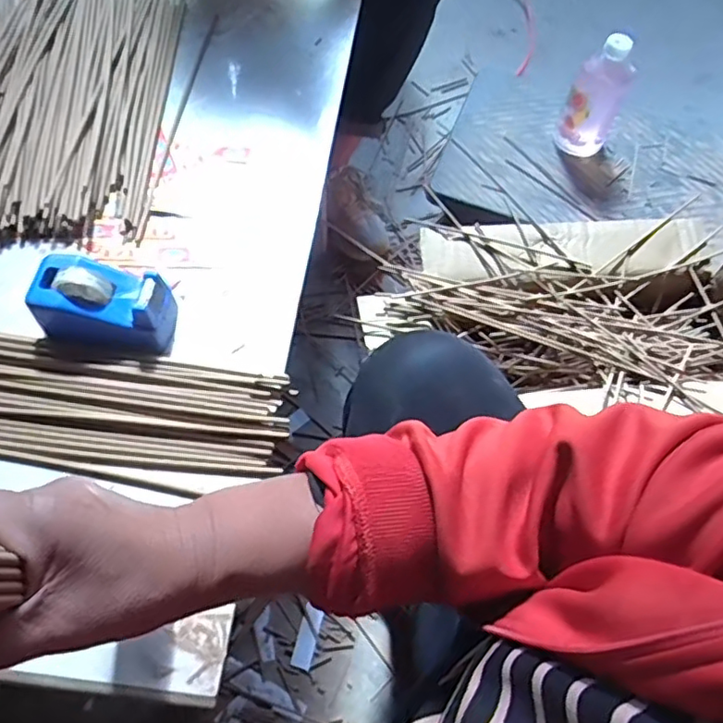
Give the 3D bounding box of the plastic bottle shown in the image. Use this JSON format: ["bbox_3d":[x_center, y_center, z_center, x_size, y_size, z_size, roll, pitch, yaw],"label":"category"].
[{"bbox_3d":[0.412,-0.468,1.063,0.090,0.187,0.098,26,62,9],"label":"plastic bottle"}]

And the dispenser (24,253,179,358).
[{"bbox_3d":[-0.202,-0.041,0.483,0.101,0.058,0.058,11,61,1],"label":"dispenser"}]

